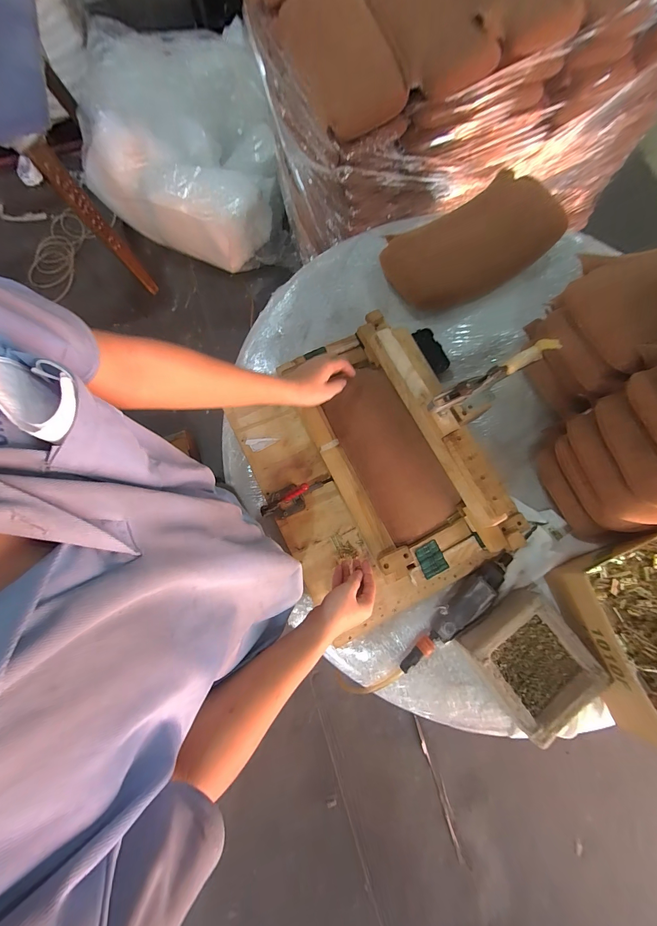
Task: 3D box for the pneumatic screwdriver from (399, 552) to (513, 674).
[{"bbox_3d":[0.241,0.275,0.597,0.061,0.042,0.282,41,80,9],"label":"pneumatic screwdriver"}]

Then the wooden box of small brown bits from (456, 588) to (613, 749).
[{"bbox_3d":[0.342,0.335,0.560,0.166,0.069,0.176,-35,79,-8],"label":"wooden box of small brown bits"}]

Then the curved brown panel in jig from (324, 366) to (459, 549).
[{"bbox_3d":[0.114,-0.030,0.633,0.153,0.028,0.339,-22,75,-5],"label":"curved brown panel in jig"}]

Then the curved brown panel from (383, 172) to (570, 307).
[{"bbox_3d":[0.336,-0.507,0.765,0.407,0.086,0.202,-27,78,-6],"label":"curved brown panel"}]

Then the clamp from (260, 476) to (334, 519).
[{"bbox_3d":[-0.062,0.061,0.628,0.146,0.076,0.056,-24,77,-6],"label":"clamp"}]

